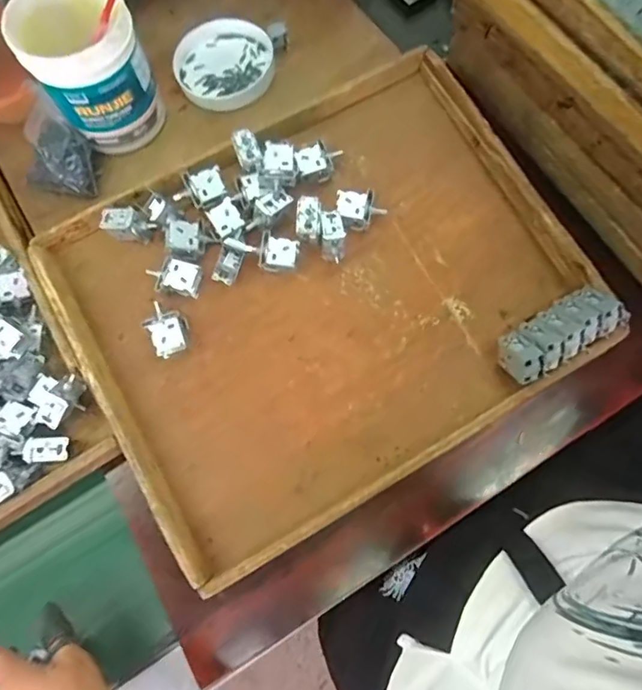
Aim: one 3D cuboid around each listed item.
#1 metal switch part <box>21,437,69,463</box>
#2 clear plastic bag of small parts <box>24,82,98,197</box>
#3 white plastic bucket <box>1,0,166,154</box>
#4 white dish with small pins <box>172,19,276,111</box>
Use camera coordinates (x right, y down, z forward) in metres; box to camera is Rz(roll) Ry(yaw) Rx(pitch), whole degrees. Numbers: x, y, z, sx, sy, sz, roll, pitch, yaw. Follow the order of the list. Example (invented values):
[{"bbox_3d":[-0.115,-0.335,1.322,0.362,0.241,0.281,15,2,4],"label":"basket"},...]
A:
[{"bbox_3d":[-0.276,0.105,0.484,0.040,0.017,0.024,3,75,-19],"label":"metal switch part"},{"bbox_3d":[-0.302,-0.216,0.549,0.080,0.068,0.091,-38,76,-9],"label":"clear plastic bag of small parts"},{"bbox_3d":[-0.247,-0.299,0.531,0.112,0.151,0.102,-1,73,2],"label":"white plastic bucket"},{"bbox_3d":[-0.123,-0.359,0.615,0.126,0.017,0.122,-1,73,2],"label":"white dish with small pins"}]

